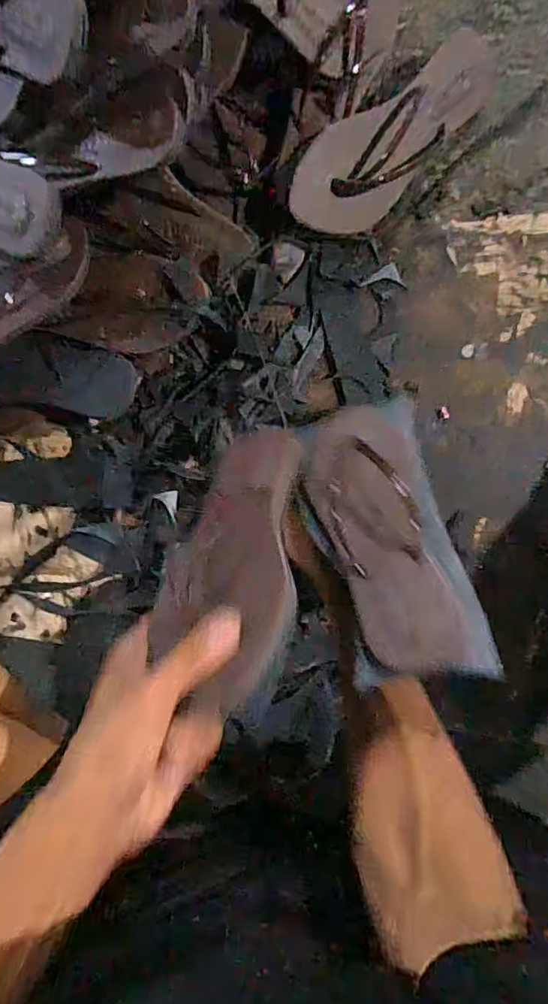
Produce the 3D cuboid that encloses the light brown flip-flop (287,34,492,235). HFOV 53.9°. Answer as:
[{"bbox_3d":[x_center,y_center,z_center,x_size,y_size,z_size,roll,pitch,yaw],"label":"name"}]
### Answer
[{"bbox_3d":[0.124,-0.370,0.551,0.248,0.057,0.090,-40,88,4],"label":"light brown flip-flop"}]

